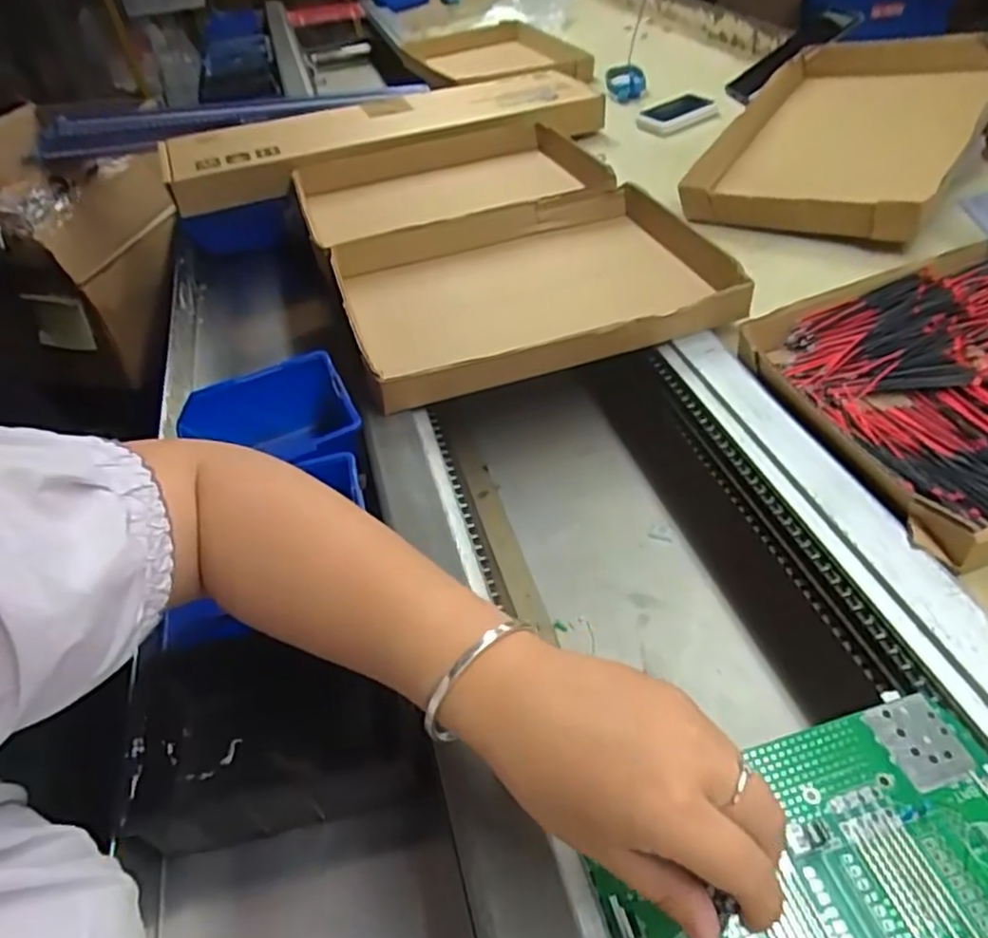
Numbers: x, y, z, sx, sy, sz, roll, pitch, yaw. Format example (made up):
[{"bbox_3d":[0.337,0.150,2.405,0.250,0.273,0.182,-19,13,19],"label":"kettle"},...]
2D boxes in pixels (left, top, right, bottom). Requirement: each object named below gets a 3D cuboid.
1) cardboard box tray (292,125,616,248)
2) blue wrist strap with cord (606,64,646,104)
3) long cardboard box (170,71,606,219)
[{"bbox_3d":[-0.056,-0.307,0.801,0.318,0.070,0.252,-15,43,-10],"label":"cardboard box tray"},{"bbox_3d":[0.200,-0.581,1.048,0.060,0.044,0.051,3,43,10],"label":"blue wrist strap with cord"},{"bbox_3d":[-0.136,-0.452,0.928,0.585,0.058,0.218,-18,44,-13],"label":"long cardboard box"}]

